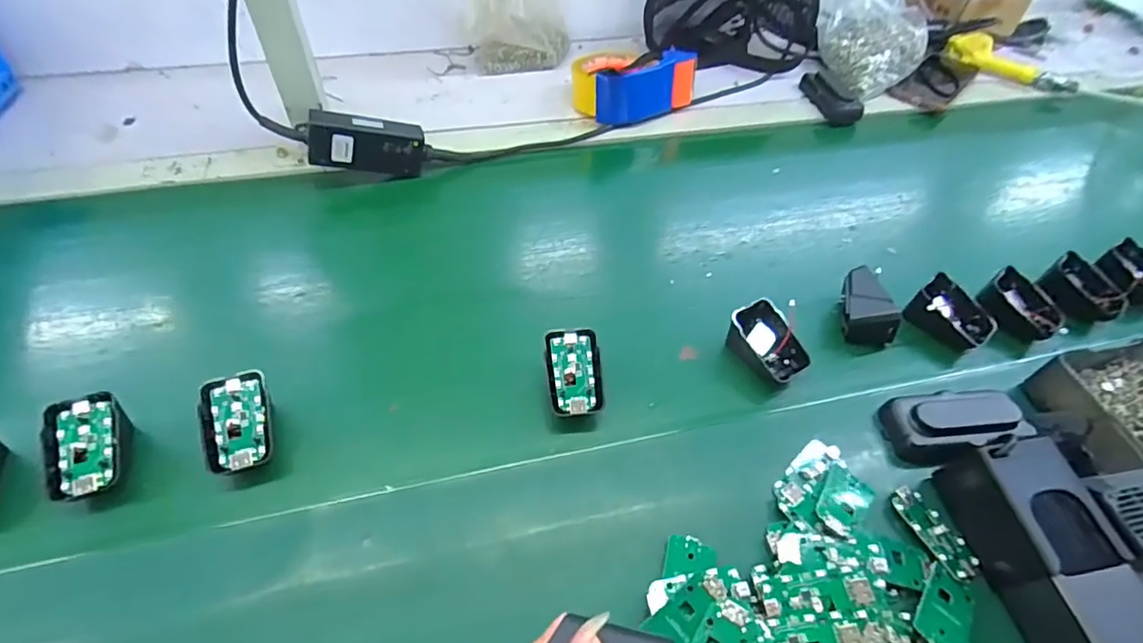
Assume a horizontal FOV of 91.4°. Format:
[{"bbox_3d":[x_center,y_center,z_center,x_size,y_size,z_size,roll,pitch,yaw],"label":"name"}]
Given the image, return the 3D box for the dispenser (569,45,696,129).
[{"bbox_3d":[0.073,-0.314,0.733,0.148,0.066,0.096,-19,50,-15],"label":"dispenser"}]

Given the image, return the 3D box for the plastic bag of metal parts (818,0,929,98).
[{"bbox_3d":[0.435,-0.444,0.809,0.147,0.135,0.201,-14,49,-11],"label":"plastic bag of metal parts"}]

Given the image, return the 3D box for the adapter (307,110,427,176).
[{"bbox_3d":[-0.219,-0.189,0.600,0.114,0.052,0.027,1,48,-28],"label":"adapter"}]

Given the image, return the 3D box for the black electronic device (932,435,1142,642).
[{"bbox_3d":[0.309,0.158,0.351,0.057,0.065,0.151,-4,51,-6],"label":"black electronic device"}]

